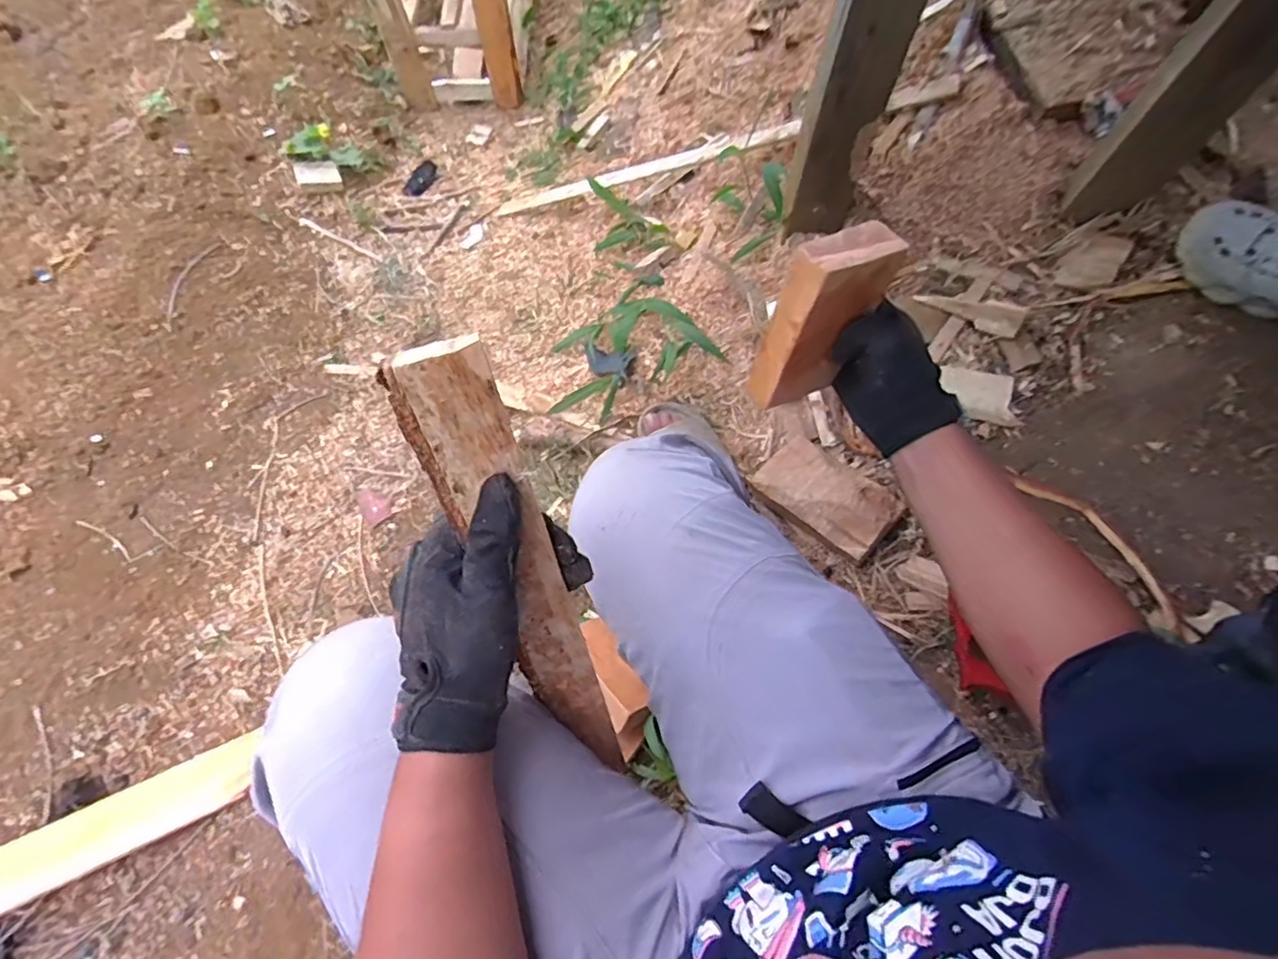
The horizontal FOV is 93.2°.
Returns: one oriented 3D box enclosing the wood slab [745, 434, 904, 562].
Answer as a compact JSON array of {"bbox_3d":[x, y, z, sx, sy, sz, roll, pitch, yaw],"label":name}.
[{"bbox_3d":[0.282,0.021,0.924,0.209,0.034,0.116,40,89,29],"label":"wood slab"}]

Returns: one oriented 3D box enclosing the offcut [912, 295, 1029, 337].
[{"bbox_3d":[0.531,-0.278,0.967,0.156,0.014,0.061,30,71,8],"label":"offcut"}]

